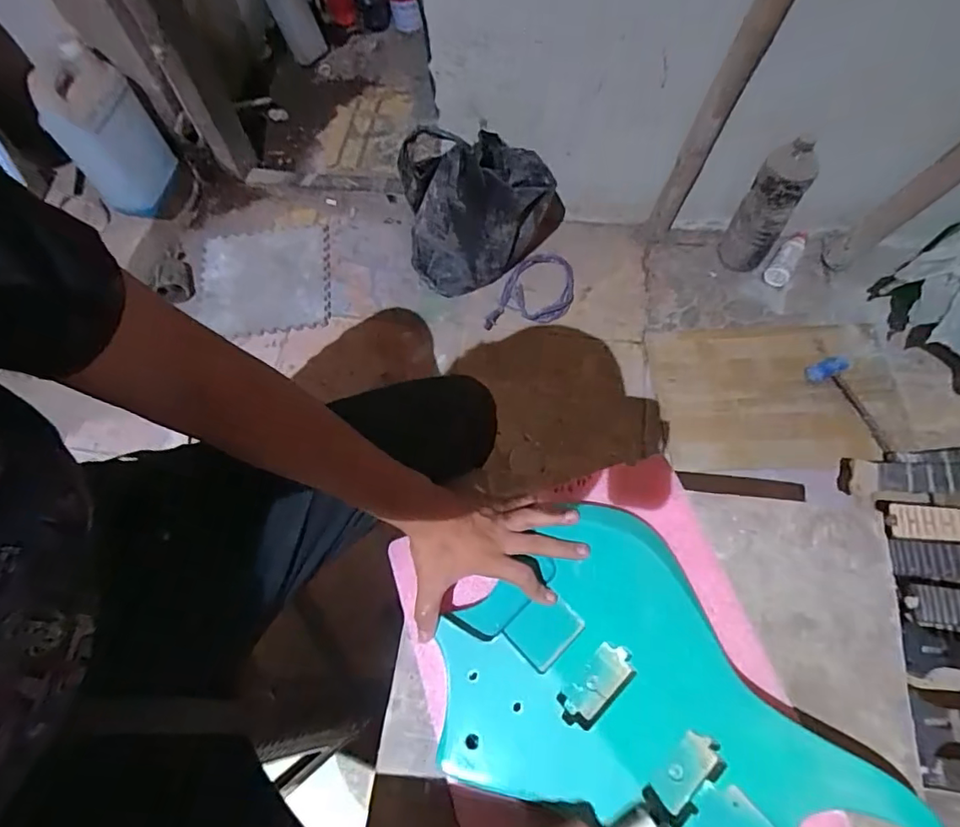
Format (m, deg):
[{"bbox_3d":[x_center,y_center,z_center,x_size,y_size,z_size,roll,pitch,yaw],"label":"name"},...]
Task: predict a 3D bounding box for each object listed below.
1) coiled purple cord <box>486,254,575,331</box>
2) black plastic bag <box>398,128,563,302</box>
[{"bbox_3d":[0.129,-0.270,1.224,0.155,0.020,0.237,22,68,13],"label":"coiled purple cord"},{"bbox_3d":[0.002,-0.414,1.121,0.303,0.334,0.114,-15,65,-4],"label":"black plastic bag"}]

